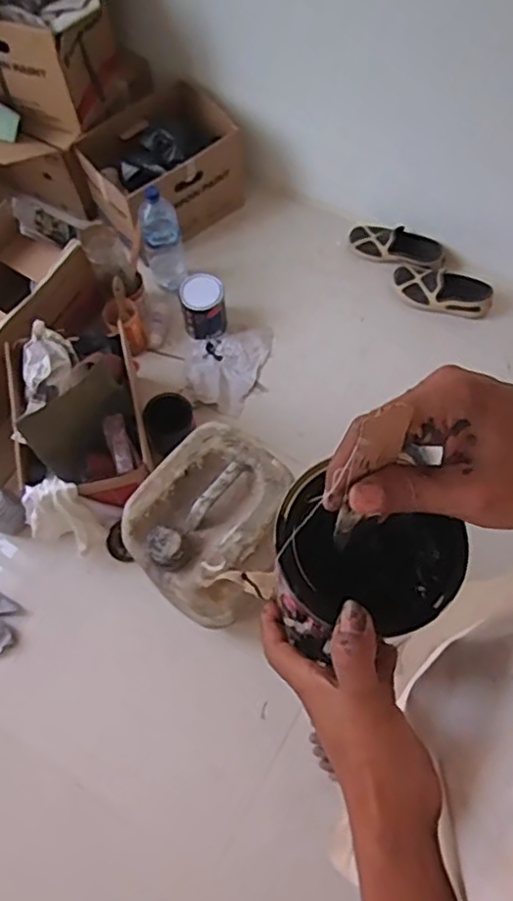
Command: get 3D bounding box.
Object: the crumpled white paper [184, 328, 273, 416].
[{"bbox_3d":[-0.073,-0.216,1.565,0.179,0.037,0.248,24,69,10],"label":"crumpled white paper"}]

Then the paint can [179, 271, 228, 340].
[{"bbox_3d":[-0.127,-0.348,1.537,0.105,0.105,0.116,-17,68,-6],"label":"paint can"}]

